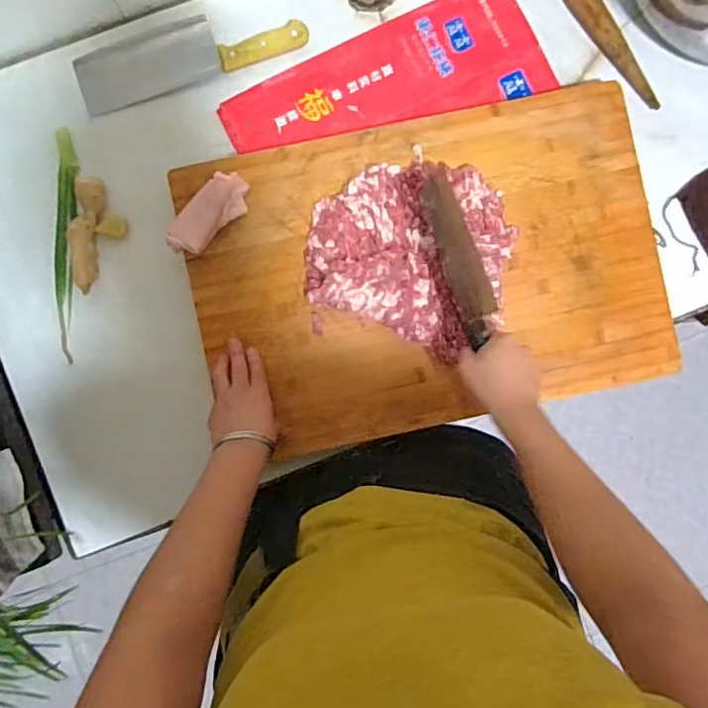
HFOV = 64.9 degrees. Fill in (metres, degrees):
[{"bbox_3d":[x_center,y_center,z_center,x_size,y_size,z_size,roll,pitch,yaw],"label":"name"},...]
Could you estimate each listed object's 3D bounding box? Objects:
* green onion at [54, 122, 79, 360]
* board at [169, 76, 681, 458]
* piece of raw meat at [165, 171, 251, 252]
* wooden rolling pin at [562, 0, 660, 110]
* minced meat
[{"bbox_3d":[-0.354,-0.133,0.681,0.030,0.023,0.275,3,87,-1],"label":"green onion"},{"bbox_3d":[0.092,-0.100,0.675,0.554,0.022,0.365,-12,88,-1],"label":"board"},{"bbox_3d":[-0.171,-0.163,0.655,0.048,0.031,0.114,44,87,1],"label":"piece of raw meat"},{"bbox_3d":[0.289,-0.450,0.705,0.036,0.029,0.322,-37,89,-3],"label":"wooden rolling pin"},{"bbox_3d":[0.073,-0.128,0.658,0.239,0.034,0.212,24,87,0],"label":"minced meat"}]

